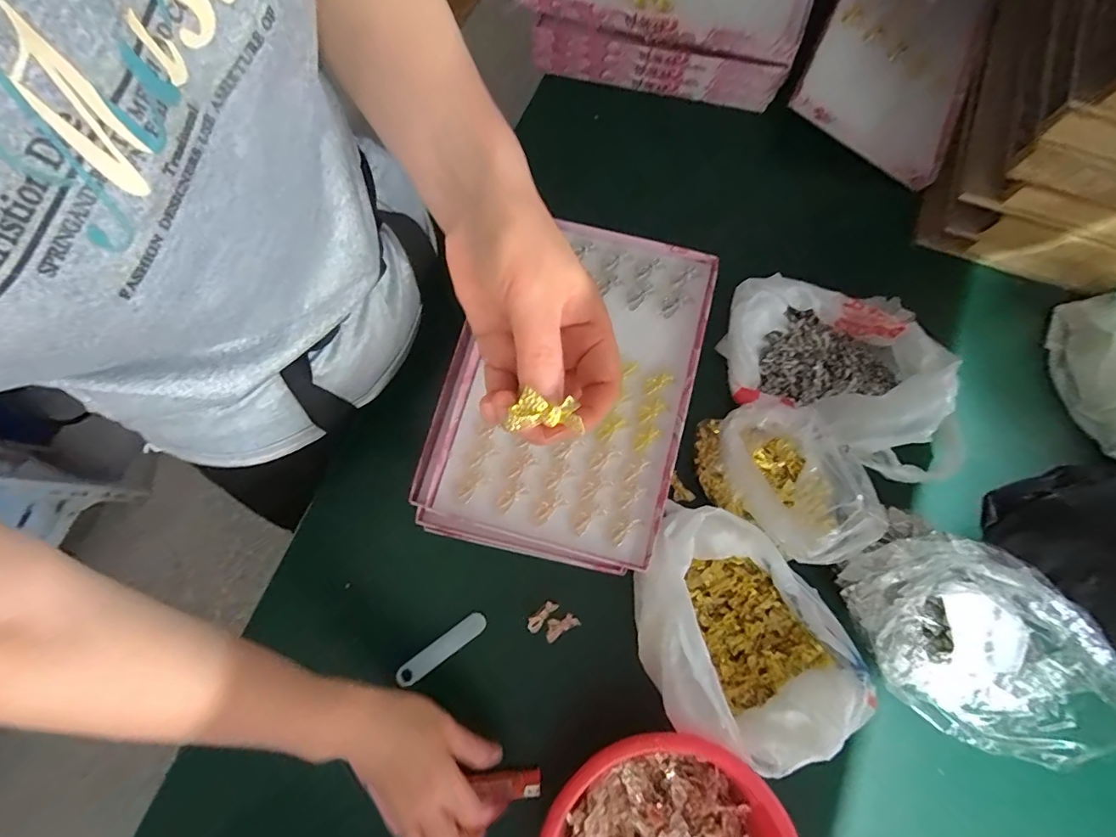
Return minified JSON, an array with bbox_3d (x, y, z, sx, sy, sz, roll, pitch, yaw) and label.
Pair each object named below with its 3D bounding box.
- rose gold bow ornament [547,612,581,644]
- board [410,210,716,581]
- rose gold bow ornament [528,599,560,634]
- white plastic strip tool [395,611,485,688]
[{"bbox_3d":[0.002,0.188,0.435,0.032,0.005,0.016,-29,77,-6],"label":"rose gold bow ornament"},{"bbox_3d":[0.008,-0.028,0.428,0.203,0.031,0.295,15,81,-1],"label":"board"},{"bbox_3d":[-0.015,0.180,0.436,0.013,0.005,0.032,41,80,10],"label":"rose gold bow ornament"},{"bbox_3d":[-0.104,0.206,0.428,0.086,0.004,0.018,-35,77,-12],"label":"white plastic strip tool"}]

